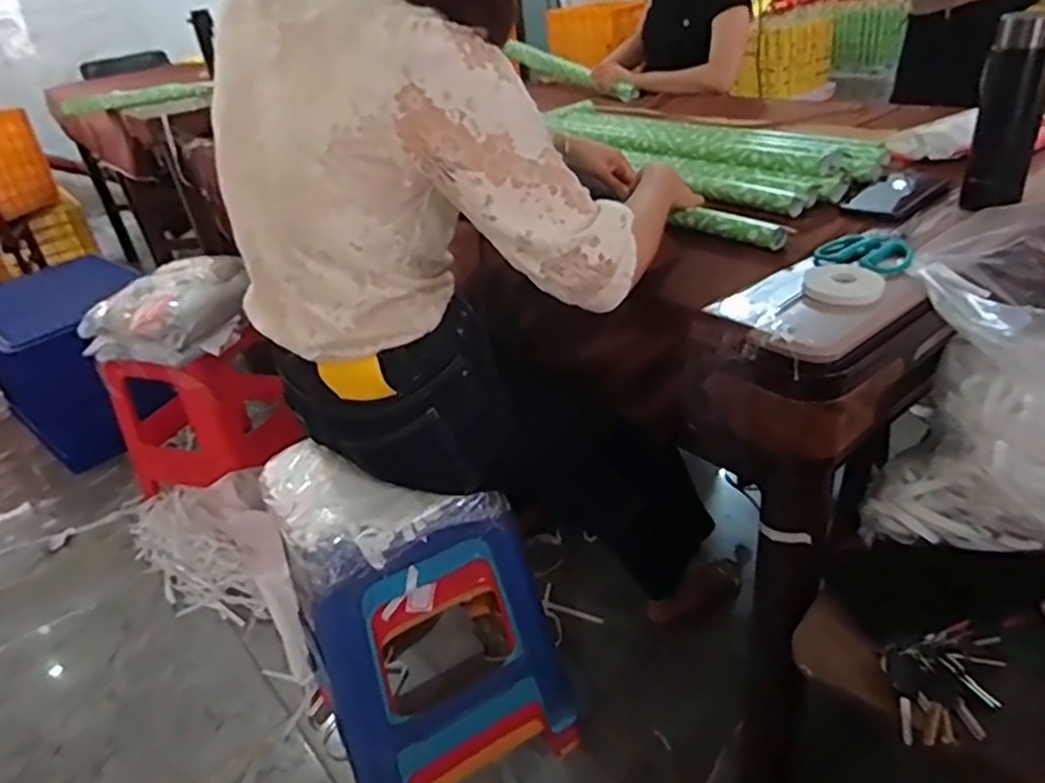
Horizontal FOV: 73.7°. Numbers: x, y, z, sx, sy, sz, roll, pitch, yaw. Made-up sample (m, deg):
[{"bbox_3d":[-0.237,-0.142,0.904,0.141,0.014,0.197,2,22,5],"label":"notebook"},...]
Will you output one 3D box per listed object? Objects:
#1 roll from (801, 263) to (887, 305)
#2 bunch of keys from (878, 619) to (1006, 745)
[{"bbox_3d":[0.325,-0.110,0.704,0.075,0.016,0.073,7,34,24],"label":"roll"},{"bbox_3d":[0.374,0.258,0.617,0.102,0.030,0.098,-7,50,6],"label":"bunch of keys"}]

